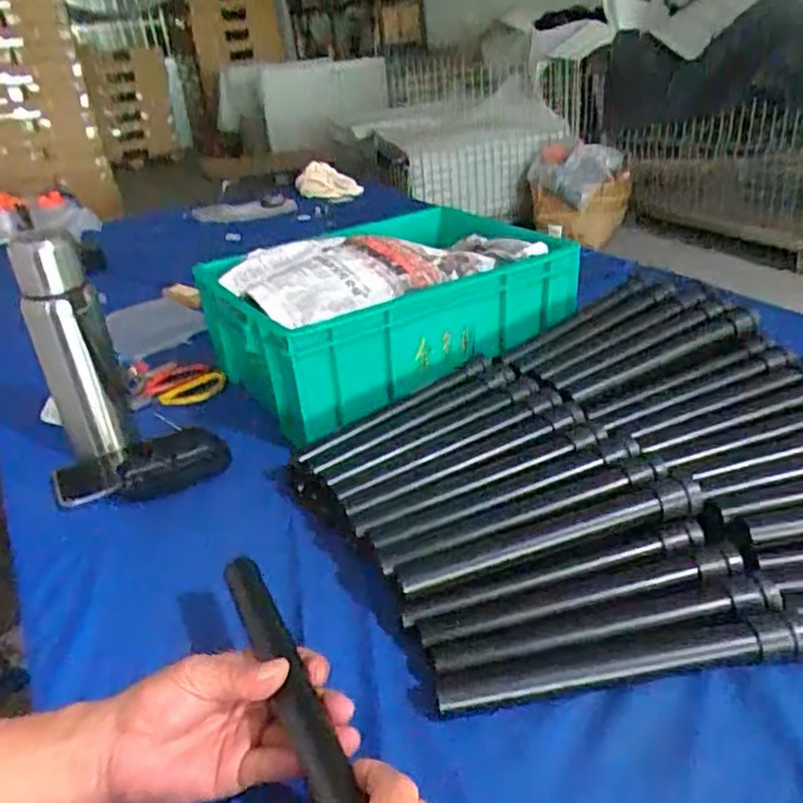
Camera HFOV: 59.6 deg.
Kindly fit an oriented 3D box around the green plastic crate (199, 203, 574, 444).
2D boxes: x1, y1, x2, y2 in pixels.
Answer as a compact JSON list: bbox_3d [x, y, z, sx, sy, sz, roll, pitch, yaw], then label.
[{"bbox_3d":[-0.025,-0.118,0.886,0.380,0.149,0.344,-22,32,-28],"label":"green plastic crate"}]

